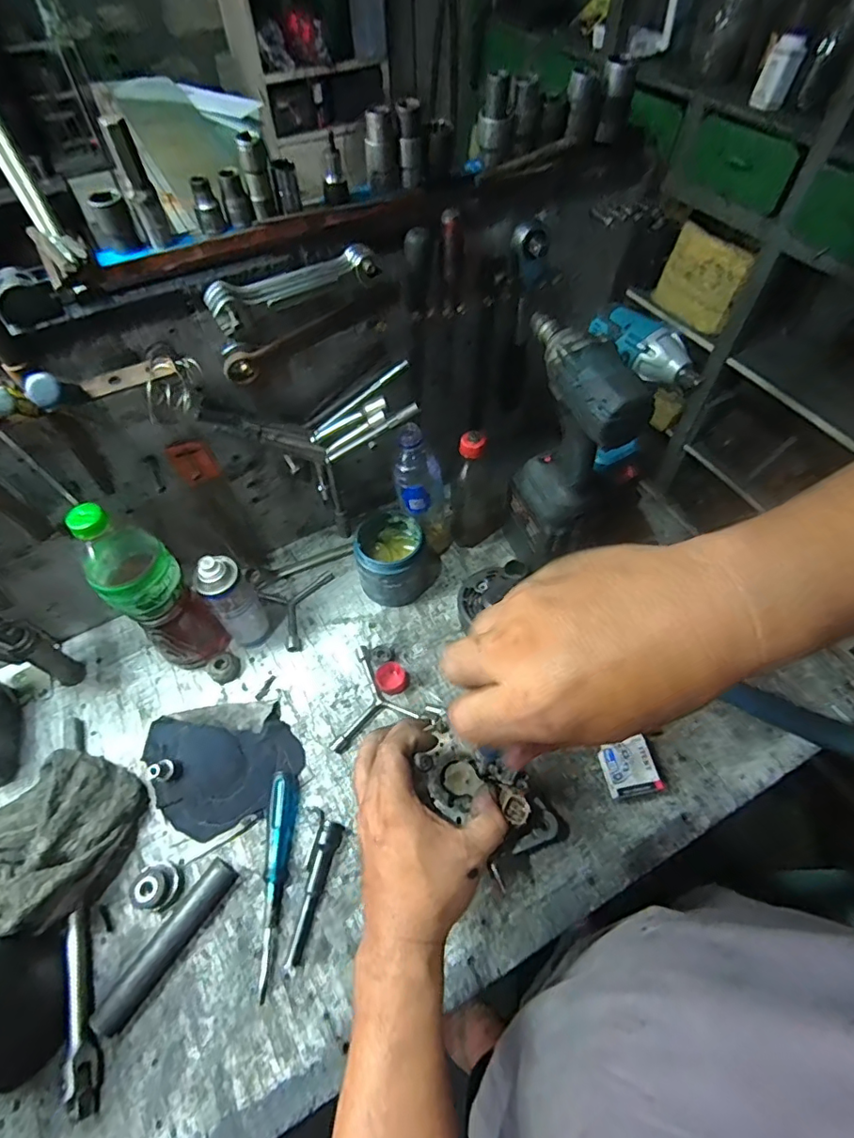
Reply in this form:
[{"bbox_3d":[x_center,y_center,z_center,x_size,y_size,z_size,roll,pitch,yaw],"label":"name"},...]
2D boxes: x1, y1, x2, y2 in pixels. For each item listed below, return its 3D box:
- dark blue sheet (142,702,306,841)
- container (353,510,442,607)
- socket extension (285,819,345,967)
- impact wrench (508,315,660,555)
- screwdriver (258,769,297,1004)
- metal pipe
[{"bbox_3d":[-0.241,0.216,0.617,0.156,0.018,0.158,-30,61,-18],"label":"dark blue sheet"},{"bbox_3d":[-0.036,-0.020,0.716,0.108,0.103,0.111,0,56,1],"label":"container"},{"bbox_3d":[-0.114,0.329,0.538,0.024,0.022,0.130,11,57,8],"label":"socket extension"},{"bbox_3d":[0.155,-0.140,0.597,0.073,0.250,0.168,-11,57,-7],"label":"impact wrench"},{"bbox_3d":[-0.160,0.312,0.541,0.030,0.026,0.196,0,56,1],"label":"screwdriver"},{"bbox_3d":[-0.252,0.362,0.512,0.028,0.027,0.155,29,61,19],"label":"metal pipe"}]

